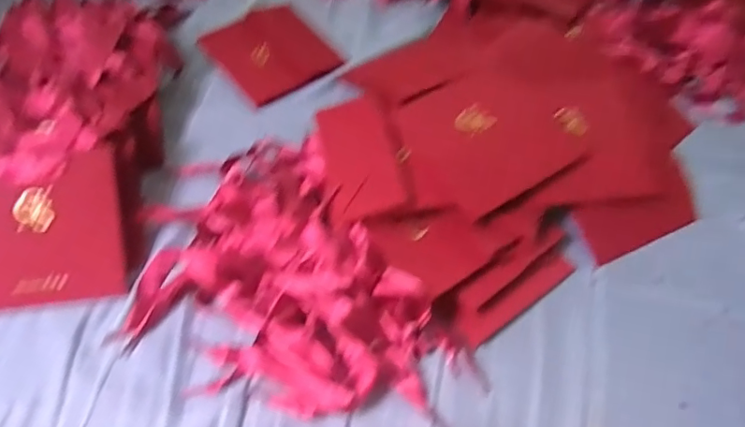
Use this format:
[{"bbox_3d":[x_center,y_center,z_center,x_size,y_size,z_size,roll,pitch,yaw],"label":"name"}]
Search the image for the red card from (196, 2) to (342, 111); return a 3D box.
[{"bbox_3d":[-0.126,-0.202,0.671,0.131,0.007,0.139,-31,65,-21],"label":"red card"}]

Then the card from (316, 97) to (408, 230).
[{"bbox_3d":[-0.014,-0.053,0.516,0.071,0.007,0.127,-11,69,-7],"label":"card"}]

